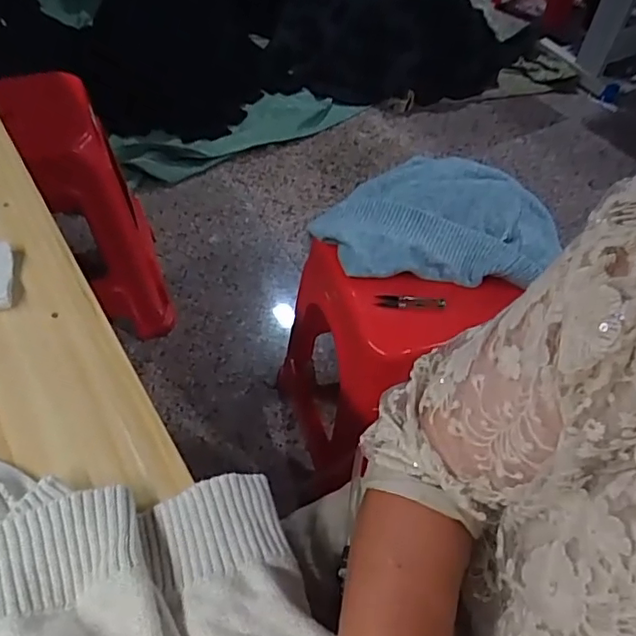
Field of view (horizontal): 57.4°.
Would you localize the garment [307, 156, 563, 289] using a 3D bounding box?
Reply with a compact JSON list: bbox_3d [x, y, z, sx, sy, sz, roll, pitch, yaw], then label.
[{"bbox_3d":[0.187,-0.158,0.910,0.384,0.071,0.226,6,50,2],"label":"garment"}]

